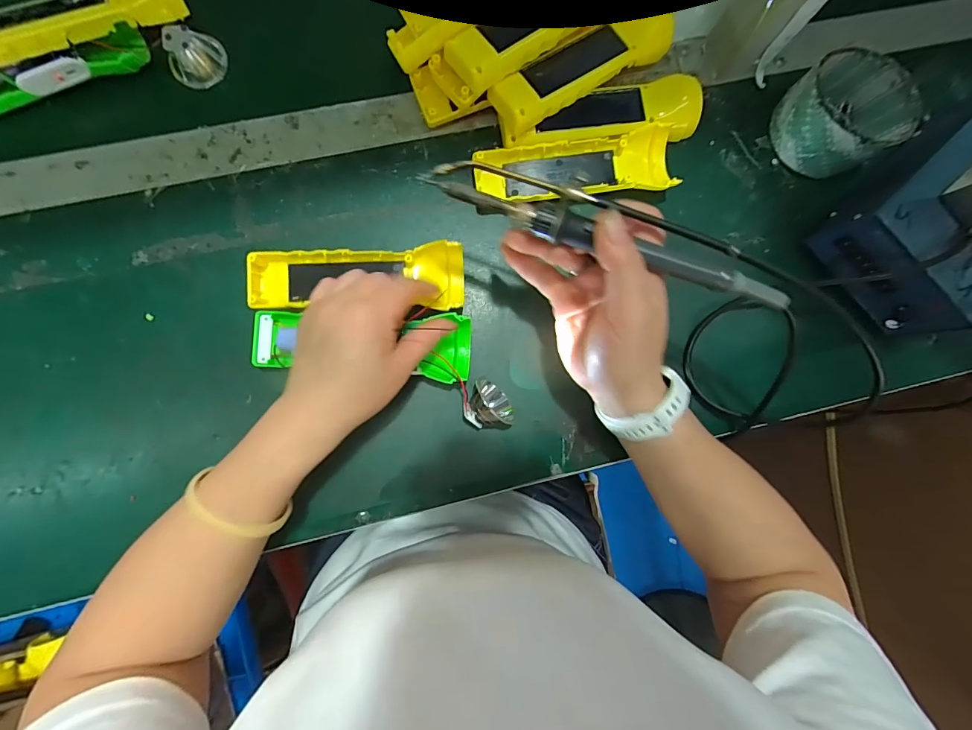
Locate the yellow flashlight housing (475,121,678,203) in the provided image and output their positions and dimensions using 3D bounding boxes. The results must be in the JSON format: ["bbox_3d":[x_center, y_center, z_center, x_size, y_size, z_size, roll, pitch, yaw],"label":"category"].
[{"bbox_3d":[0.073,-0.161,0.343,0.162,0.024,0.047,-7,89,-4],"label":"yellow flashlight housing"}]

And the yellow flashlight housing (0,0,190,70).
[{"bbox_3d":[-0.310,-0.253,0.309,0.164,0.042,0.046,-27,91,-4],"label":"yellow flashlight housing"}]

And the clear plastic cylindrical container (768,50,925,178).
[{"bbox_3d":[0.298,-0.209,0.350,0.080,0.049,0.083,0,89,-4],"label":"clear plastic cylindrical container"}]

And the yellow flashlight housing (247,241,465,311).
[{"bbox_3d":[-0.100,-0.065,0.326,0.163,0.026,0.050,-3,89,-3],"label":"yellow flashlight housing"}]

